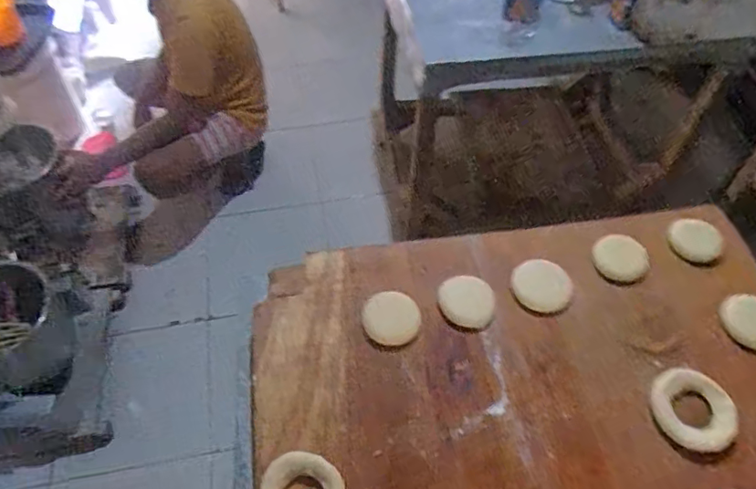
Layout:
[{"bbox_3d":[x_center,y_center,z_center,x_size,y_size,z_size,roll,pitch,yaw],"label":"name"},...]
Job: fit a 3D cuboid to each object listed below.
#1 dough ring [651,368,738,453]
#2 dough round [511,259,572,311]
[{"bbox_3d":[0.308,0.162,0.533,0.071,0.017,0.078,0,54,0],"label":"dough ring"},{"bbox_3d":[0.189,0.046,0.622,0.066,0.006,0.067,0,54,0],"label":"dough round"}]

